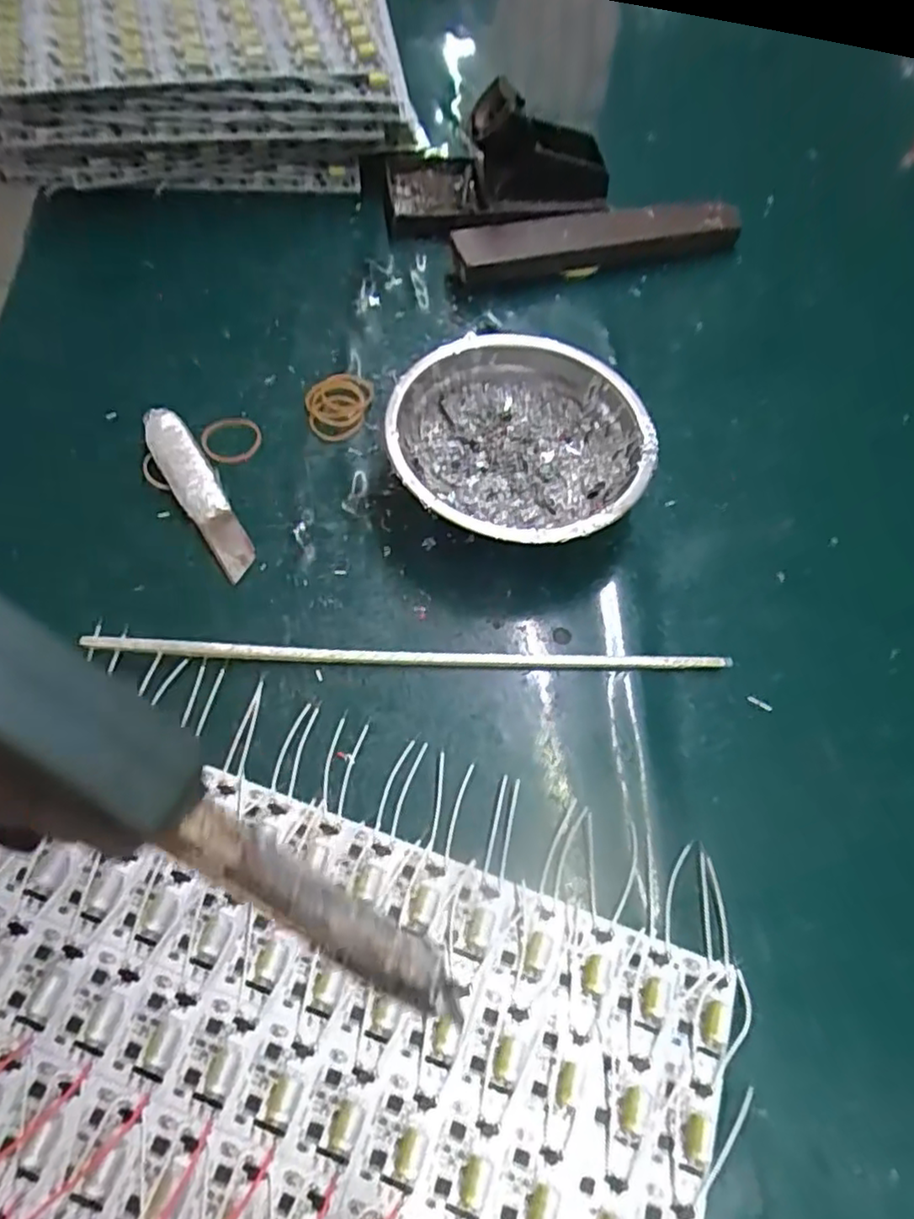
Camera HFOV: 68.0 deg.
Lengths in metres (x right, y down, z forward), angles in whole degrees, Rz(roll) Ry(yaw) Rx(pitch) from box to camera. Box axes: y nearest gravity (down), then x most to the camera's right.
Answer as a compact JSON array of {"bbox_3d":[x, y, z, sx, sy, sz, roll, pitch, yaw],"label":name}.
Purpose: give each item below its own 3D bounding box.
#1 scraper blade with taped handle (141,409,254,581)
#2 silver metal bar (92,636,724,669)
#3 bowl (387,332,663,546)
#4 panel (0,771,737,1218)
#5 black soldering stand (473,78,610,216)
[{"bbox_3d":[-0.129,-0.058,0.341,0.023,0.010,0.103,-29,79,-18],"label":"scraper blade with taped handle"},{"bbox_3d":[-0.018,0.021,0.302,0.278,0.011,0.008,1,61,-3],"label":"silver metal bar"},{"bbox_3d":[0.030,-0.075,0.338,0.122,0.049,0.117,2,61,-3],"label":"bowl"},{"bbox_3d":[-0.069,0.185,0.210,0.285,0.008,0.238,19,62,6],"label":"panel"},{"bbox_3d":[0.055,-0.288,0.418,0.086,0.057,0.062,0,61,-4],"label":"black soldering stand"}]

